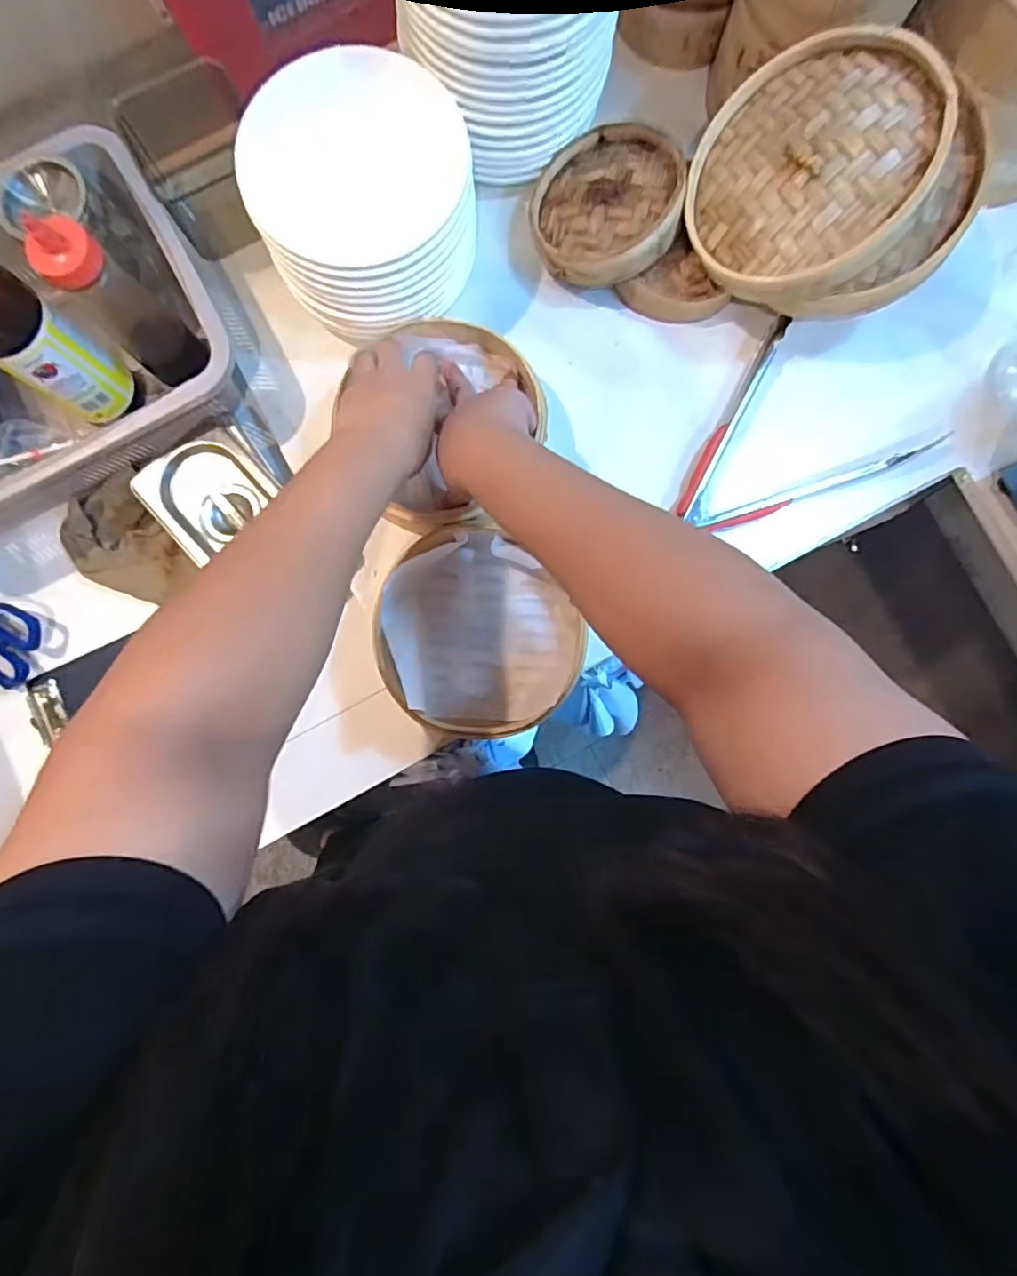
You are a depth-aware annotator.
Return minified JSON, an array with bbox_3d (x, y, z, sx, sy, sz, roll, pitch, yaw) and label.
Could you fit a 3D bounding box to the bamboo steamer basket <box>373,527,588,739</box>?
[{"bbox_3d":[-0.031,-0.003,0.540,0.192,0.048,0.172,41,87,3],"label":"bamboo steamer basket"}]

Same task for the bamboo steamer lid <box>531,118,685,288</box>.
[{"bbox_3d":[0.097,-0.432,0.575,0.143,0.028,0.147,-2,83,18],"label":"bamboo steamer lid"}]

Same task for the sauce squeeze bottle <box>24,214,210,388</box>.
[{"bbox_3d":[-0.355,-0.306,0.532,0.053,0.175,0.066,35,87,3],"label":"sauce squeeze bottle"}]

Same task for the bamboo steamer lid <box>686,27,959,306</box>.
[{"bbox_3d":[0.261,-0.408,0.506,0.199,0.038,0.199,2,94,30],"label":"bamboo steamer lid"}]

